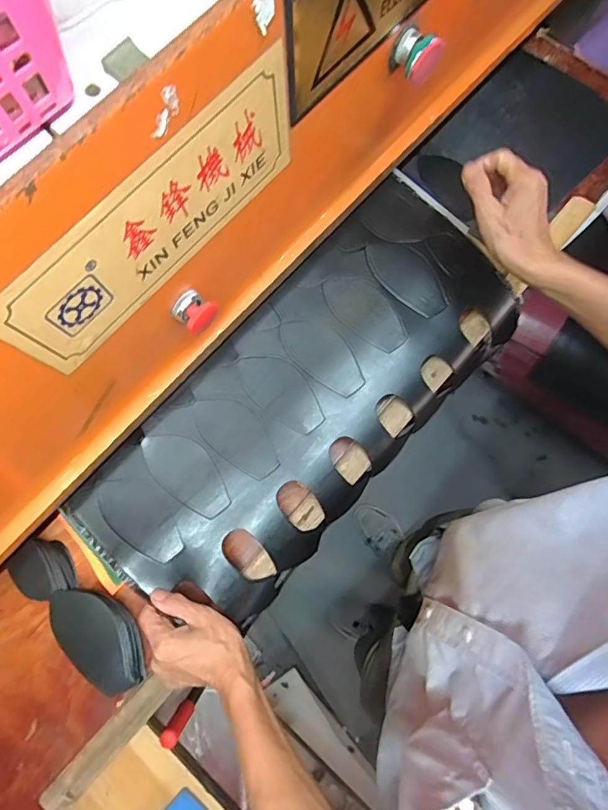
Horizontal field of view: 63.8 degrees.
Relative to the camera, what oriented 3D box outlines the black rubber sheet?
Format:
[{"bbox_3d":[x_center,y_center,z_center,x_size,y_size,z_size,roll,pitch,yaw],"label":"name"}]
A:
[{"bbox_3d":[0.005,-0.006,0.597,0.243,0.049,0.567,44,82,10],"label":"black rubber sheet"}]

